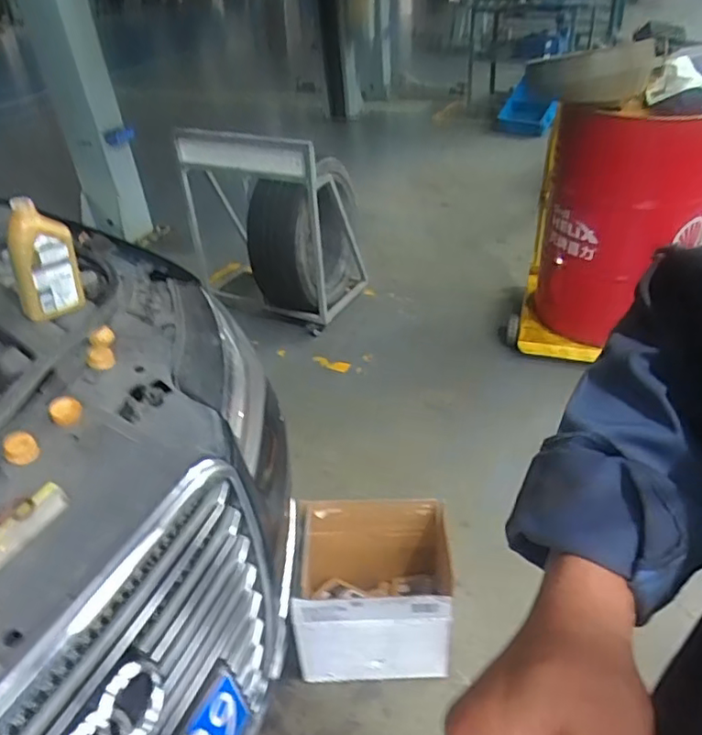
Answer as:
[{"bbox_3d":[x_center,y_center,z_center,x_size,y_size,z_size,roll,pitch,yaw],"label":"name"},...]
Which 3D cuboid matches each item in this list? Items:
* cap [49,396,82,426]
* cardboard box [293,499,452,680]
[{"bbox_3d":[-0.432,0.064,0.912,0.043,0.024,0.051,-22,40,-23],"label":"cap"},{"bbox_3d":[0.064,0.517,1.411,0.362,0.316,0.267,-4,36,0],"label":"cardboard box"}]

